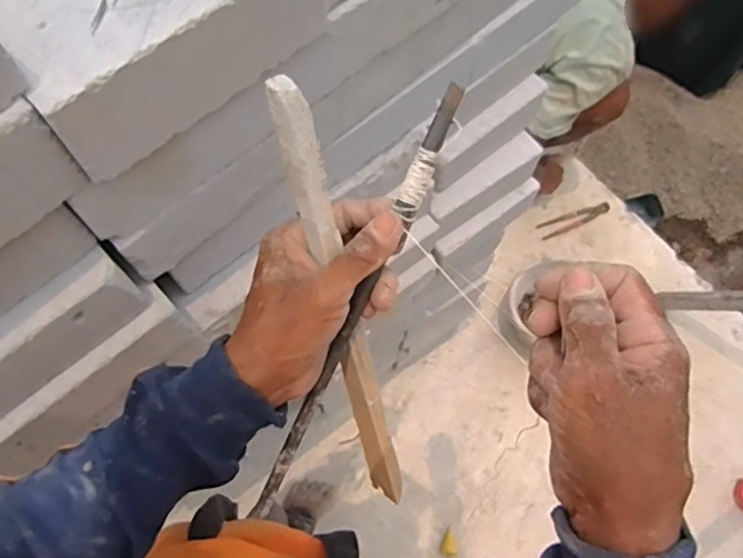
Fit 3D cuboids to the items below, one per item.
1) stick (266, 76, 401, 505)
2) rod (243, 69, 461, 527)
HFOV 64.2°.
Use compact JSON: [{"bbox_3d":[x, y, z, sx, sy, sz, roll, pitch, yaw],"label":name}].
[{"bbox_3d":[-0.014,0.040,0.395,0.021,0.350,0.014,-18,38,-8],"label":"stick"},{"bbox_3d":[-0.015,0.030,0.371,0.016,0.010,0.310,30,107,11],"label":"rod"}]

